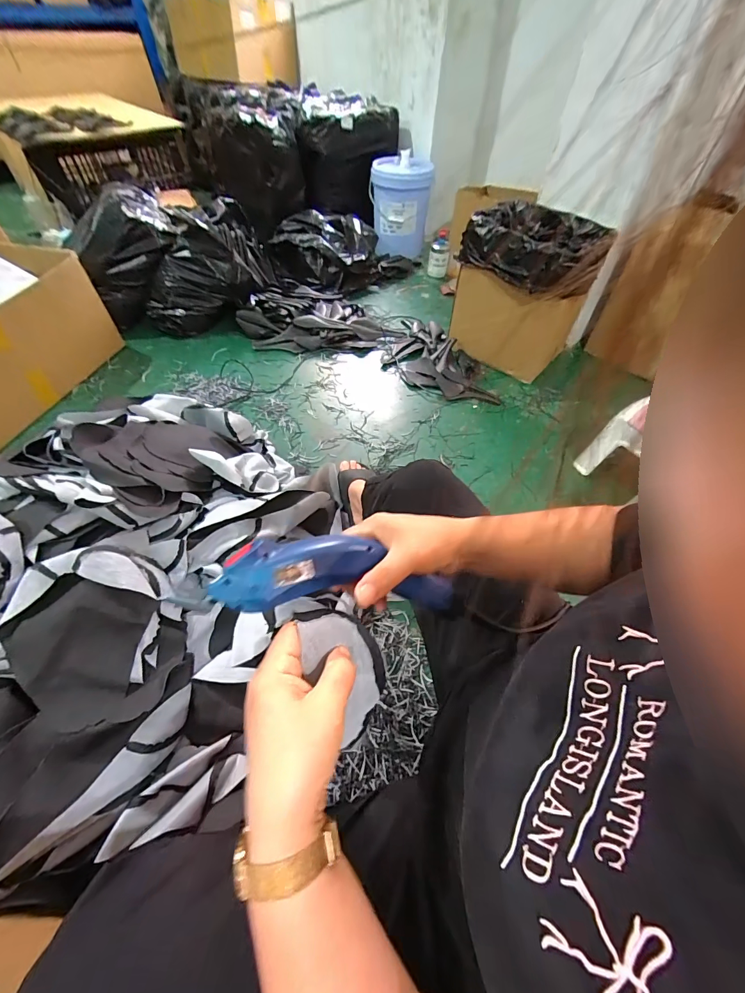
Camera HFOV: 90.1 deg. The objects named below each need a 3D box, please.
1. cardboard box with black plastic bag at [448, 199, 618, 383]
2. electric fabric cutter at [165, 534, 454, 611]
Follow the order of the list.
[{"bbox_3d":[0.518,-0.708,1.289,0.398,0.421,0.360,33,59,22],"label":"cardboard box with black plastic bag"},{"bbox_3d":[-0.025,0.065,0.310,0.211,0.037,0.053,7,52,-25],"label":"electric fabric cutter"}]

